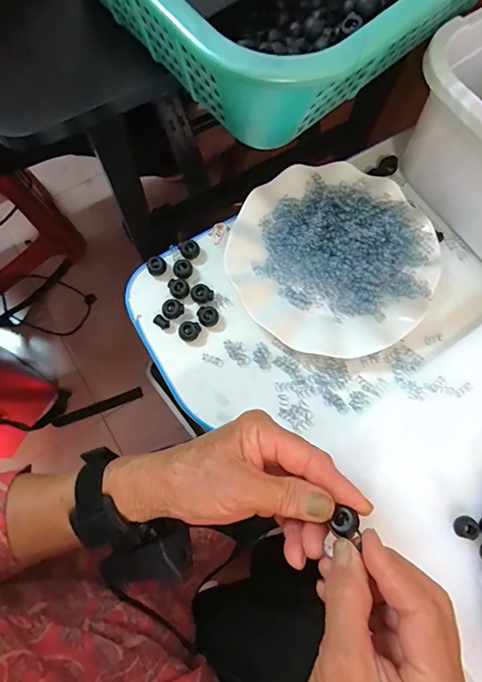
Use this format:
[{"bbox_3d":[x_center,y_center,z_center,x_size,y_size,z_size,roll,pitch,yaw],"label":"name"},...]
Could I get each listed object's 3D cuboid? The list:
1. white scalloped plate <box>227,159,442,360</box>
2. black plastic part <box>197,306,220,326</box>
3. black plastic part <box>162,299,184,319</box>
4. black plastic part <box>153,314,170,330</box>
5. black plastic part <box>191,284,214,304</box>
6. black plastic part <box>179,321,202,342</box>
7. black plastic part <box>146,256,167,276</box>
[{"bbox_3d":[0.084,-0.078,0.374,0.176,0.030,0.174,0,76,-2],"label":"white scalloped plate"},{"bbox_3d":[-0.029,-0.022,0.368,0.017,0.012,0.017,0,76,-2],"label":"black plastic part"},{"bbox_3d":[-0.061,-0.029,0.369,0.019,0.009,0.016,-42,81,-11],"label":"black plastic part"},{"bbox_3d":[-0.071,-0.016,0.369,0.016,0.006,0.009,36,78,9],"label":"black plastic part"},{"bbox_3d":[-0.035,-0.042,0.373,0.019,0.012,0.015,-15,77,-5],"label":"black plastic part"},{"bbox_3d":[-0.045,-0.009,0.365,0.019,0.012,0.015,-23,78,-7],"label":"black plastic part"},{"bbox_3d":[-0.077,-0.069,0.377,0.017,0.010,0.014,-23,78,-7],"label":"black plastic part"}]

